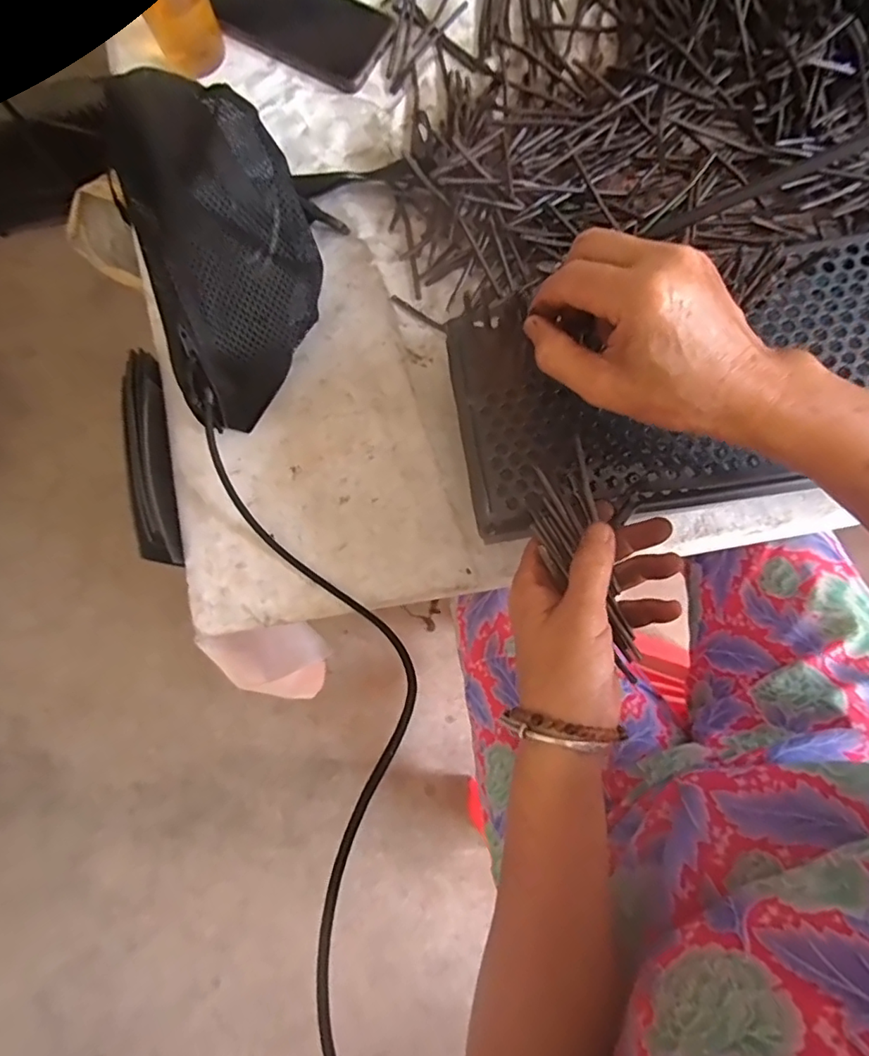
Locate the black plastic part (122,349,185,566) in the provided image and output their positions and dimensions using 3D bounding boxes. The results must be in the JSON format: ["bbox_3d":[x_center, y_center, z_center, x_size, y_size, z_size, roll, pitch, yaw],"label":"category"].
[{"bbox_3d":[-0.214,-0.054,0.420,0.029,0.025,0.161,-11,83,2],"label":"black plastic part"}]

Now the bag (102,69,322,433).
[{"bbox_3d":[-0.143,-0.212,0.390,0.109,0.086,0.267,-9,91,-2],"label":"bag"}]

